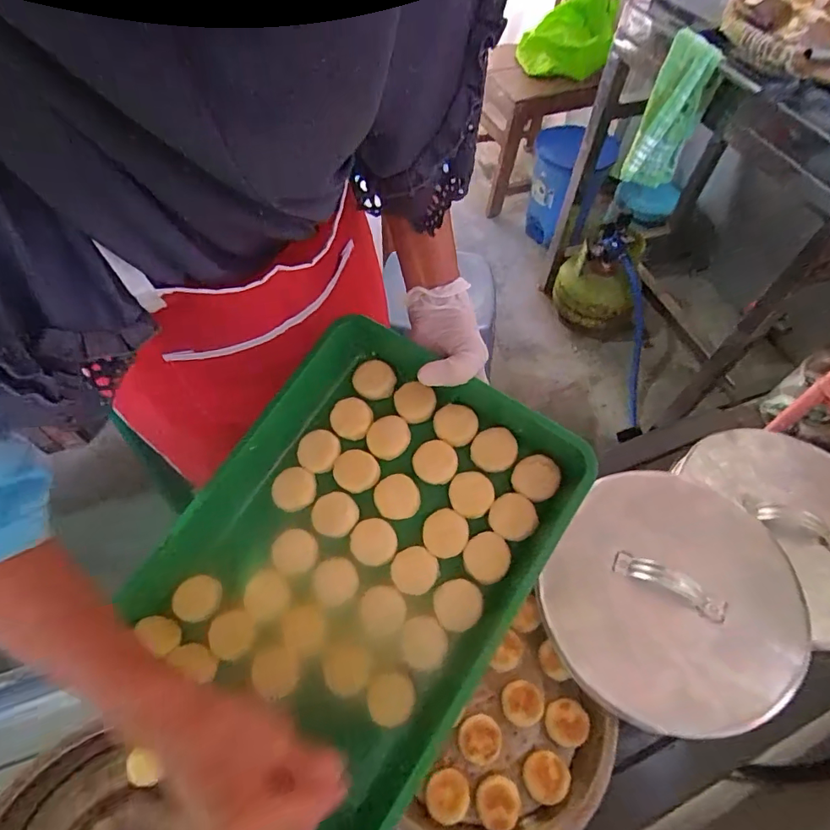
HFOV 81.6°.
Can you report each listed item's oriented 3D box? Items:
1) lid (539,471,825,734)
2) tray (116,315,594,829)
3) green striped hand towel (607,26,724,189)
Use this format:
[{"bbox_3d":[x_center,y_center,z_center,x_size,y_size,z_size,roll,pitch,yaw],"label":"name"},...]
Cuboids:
[{"bbox_3d":[0.268,0.184,0.501,0.236,0.046,0.257,34,61,16],"label":"lid"},{"bbox_3d":[-0.053,0.108,0.407,0.280,0.046,0.353,33,79,17],"label":"tray"},{"bbox_3d":[0.505,-0.600,0.959,0.109,0.243,0.096,20,58,8],"label":"green striped hand towel"}]

